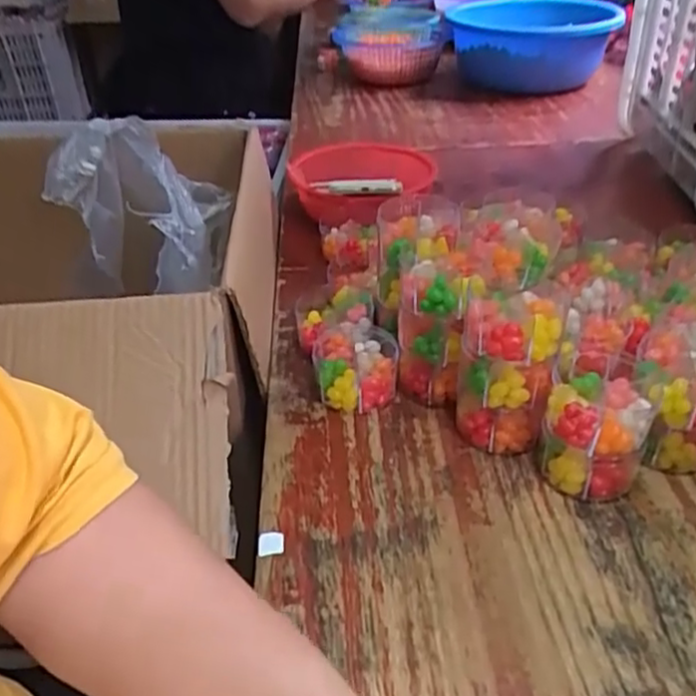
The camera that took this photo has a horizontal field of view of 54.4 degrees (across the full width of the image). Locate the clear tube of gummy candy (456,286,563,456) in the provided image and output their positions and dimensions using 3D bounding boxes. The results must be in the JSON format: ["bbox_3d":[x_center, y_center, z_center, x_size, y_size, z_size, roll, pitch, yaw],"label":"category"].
[{"bbox_3d":[0.112,0.020,0.479,0.065,0.117,0.047,1,36,8],"label":"clear tube of gummy candy"}]

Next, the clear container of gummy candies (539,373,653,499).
[{"bbox_3d":[0.165,0.059,0.456,0.066,0.075,0.054,9,38,18],"label":"clear container of gummy candies"}]

